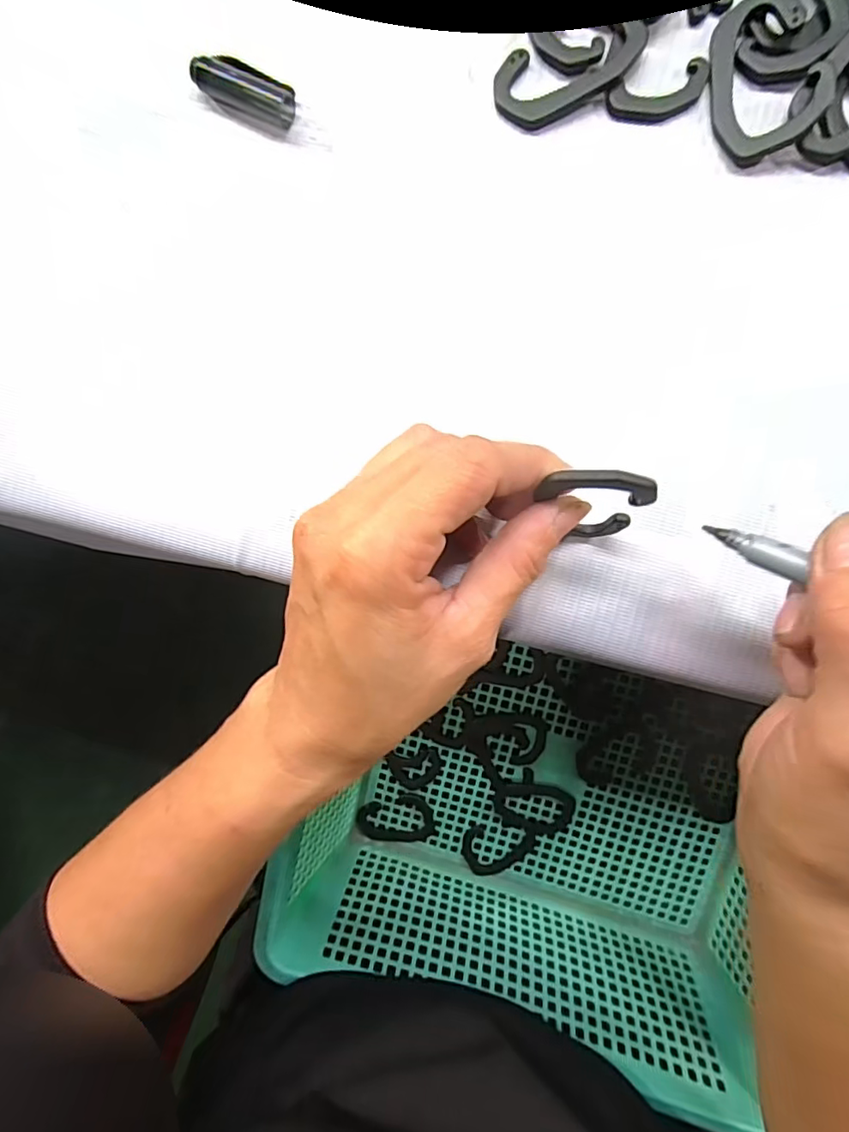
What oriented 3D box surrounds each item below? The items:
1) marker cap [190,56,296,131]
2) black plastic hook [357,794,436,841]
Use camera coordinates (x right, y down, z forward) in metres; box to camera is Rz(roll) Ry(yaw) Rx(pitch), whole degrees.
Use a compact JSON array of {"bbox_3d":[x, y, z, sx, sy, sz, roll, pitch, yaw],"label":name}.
[{"bbox_3d":[-0.066,-0.178,0.202,0.037,0.012,0.015,23,94,4],"label":"marker cap"},{"bbox_3d":[-0.021,0.179,0.385,0.054,0.005,0.035,-5,92,5],"label":"black plastic hook"}]

